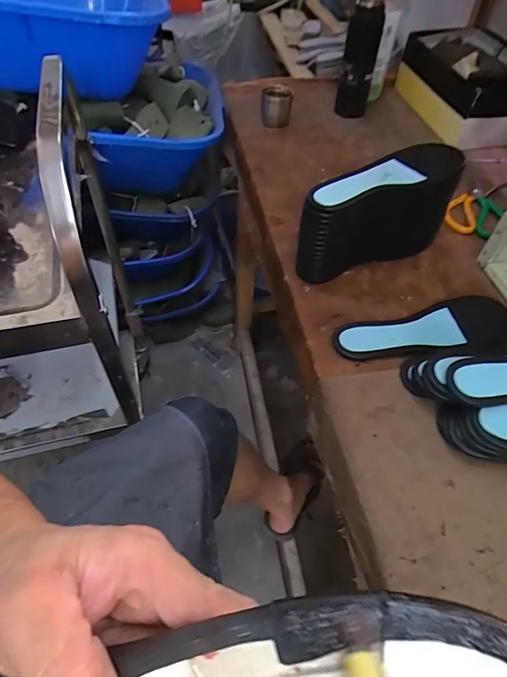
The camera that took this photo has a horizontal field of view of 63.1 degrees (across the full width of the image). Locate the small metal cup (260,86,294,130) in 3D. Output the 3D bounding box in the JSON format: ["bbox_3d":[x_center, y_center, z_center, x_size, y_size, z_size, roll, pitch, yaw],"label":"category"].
[{"bbox_3d":[0.047,-0.473,0.842,0.062,0.061,0.054,3,52,0],"label":"small metal cup"}]

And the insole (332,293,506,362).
[{"bbox_3d":[0.224,-0.008,0.526,0.242,0.013,0.079,-14,54,-13],"label":"insole"}]

